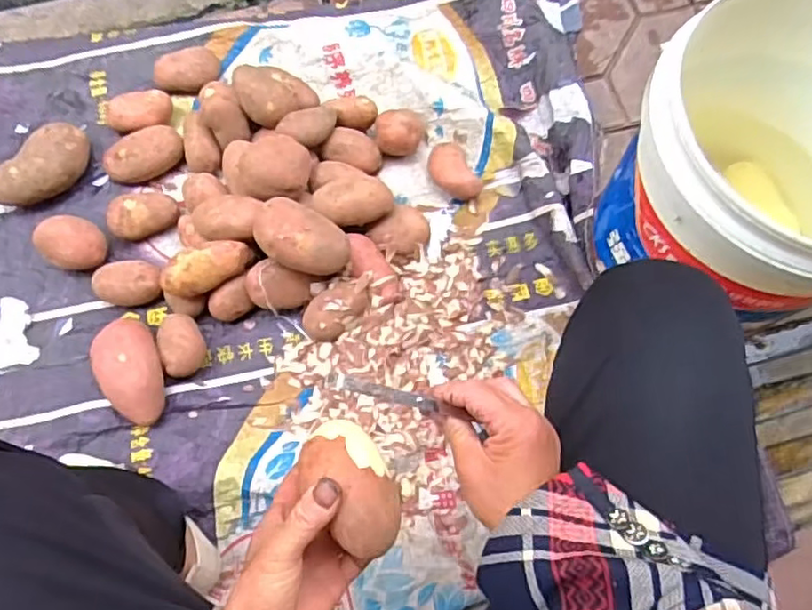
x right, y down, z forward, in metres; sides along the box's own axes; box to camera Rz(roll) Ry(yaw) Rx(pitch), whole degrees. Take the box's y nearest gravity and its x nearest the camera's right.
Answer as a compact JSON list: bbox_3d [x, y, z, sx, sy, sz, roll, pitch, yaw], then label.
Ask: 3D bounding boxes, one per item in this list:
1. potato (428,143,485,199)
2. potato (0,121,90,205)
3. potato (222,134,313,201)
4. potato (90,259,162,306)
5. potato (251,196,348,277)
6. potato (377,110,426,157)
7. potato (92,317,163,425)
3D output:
[{"bbox_3d":[0.067,-0.197,0.936,0.054,0.040,0.099,-35,77,-12],"label":"potato"},{"bbox_3d":[-0.522,-0.197,0.913,0.077,0.063,0.148,33,73,10],"label":"potato"},{"bbox_3d":[-0.195,-0.183,0.864,0.123,0.066,0.092,2,72,-1],"label":"potato"},{"bbox_3d":[-0.381,-0.028,0.870,0.093,0.042,0.059,-1,72,-2],"label":"potato"},{"bbox_3d":[-0.137,-0.085,0.817,0.115,0.059,0.079,29,74,7],"label":"potato"},{"bbox_3d":[-0.008,-0.256,0.943,0.070,0.056,0.073,0,72,-2],"label":"potato"},{"bbox_3d":[-0.355,0.085,0.819,0.081,0.052,0.139,-31,76,-11],"label":"potato"}]

